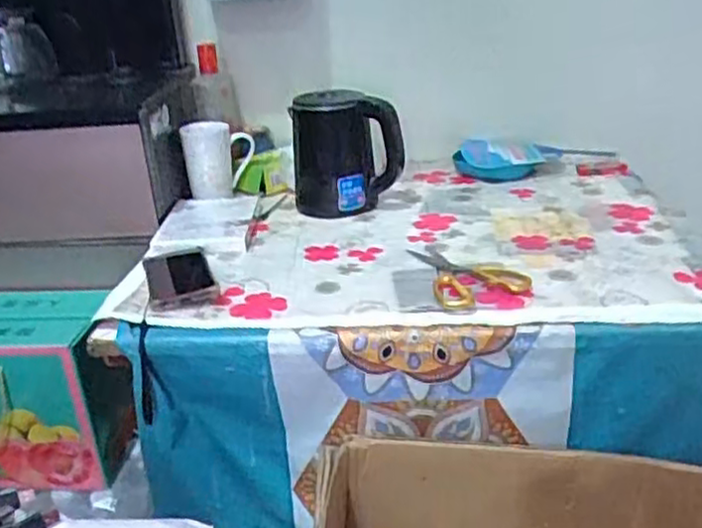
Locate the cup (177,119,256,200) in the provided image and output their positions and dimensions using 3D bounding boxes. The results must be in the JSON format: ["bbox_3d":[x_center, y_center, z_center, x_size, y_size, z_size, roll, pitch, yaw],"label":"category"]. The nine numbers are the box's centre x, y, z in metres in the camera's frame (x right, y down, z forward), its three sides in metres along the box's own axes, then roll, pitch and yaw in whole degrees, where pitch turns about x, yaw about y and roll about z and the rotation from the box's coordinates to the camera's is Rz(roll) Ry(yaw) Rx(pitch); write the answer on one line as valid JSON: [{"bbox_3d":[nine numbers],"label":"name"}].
[{"bbox_3d":[-0.213,-0.176,1.175,0.073,0.108,0.103,13,30,33],"label":"cup"}]

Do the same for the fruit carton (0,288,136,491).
[{"bbox_3d":[-0.484,0.177,1.041,0.338,0.232,0.155,-2,25,5],"label":"fruit carton"}]

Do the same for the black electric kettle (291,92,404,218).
[{"bbox_3d":[-0.002,-0.171,1.080,0.172,0.172,0.141,-5,25,-3],"label":"black electric kettle"}]

